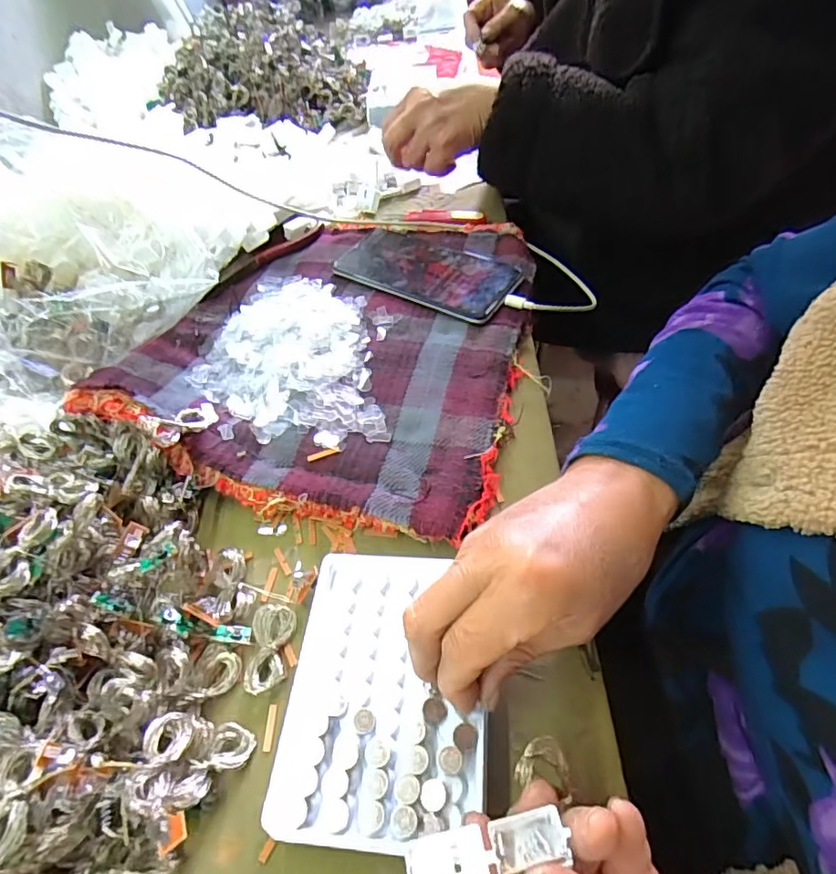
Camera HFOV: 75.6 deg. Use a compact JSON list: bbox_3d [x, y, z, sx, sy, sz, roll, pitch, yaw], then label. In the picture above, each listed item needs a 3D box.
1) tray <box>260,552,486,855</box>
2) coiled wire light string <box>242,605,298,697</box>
[{"bbox_3d":[-0.016,0.120,0.266,0.094,0.019,0.130,1,53,5],"label":"tray"},{"bbox_3d":[-0.082,0.116,0.298,0.024,0.009,0.047,-1,51,7],"label":"coiled wire light string"}]

